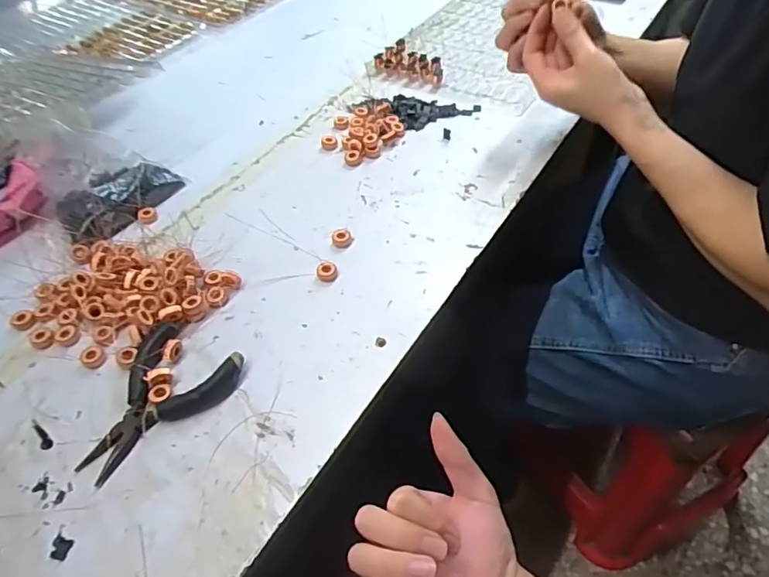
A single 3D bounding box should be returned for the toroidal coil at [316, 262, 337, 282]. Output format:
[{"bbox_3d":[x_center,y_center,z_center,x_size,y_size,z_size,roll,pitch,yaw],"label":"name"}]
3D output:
[{"bbox_3d":[-0.053,-0.016,0.497,0.018,0.012,0.018,-2,48,5],"label":"toroidal coil"}]

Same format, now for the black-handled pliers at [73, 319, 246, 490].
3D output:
[{"bbox_3d":[-0.176,0.089,0.410,0.087,0.018,0.125,18,53,21],"label":"black-handled pliers"}]

